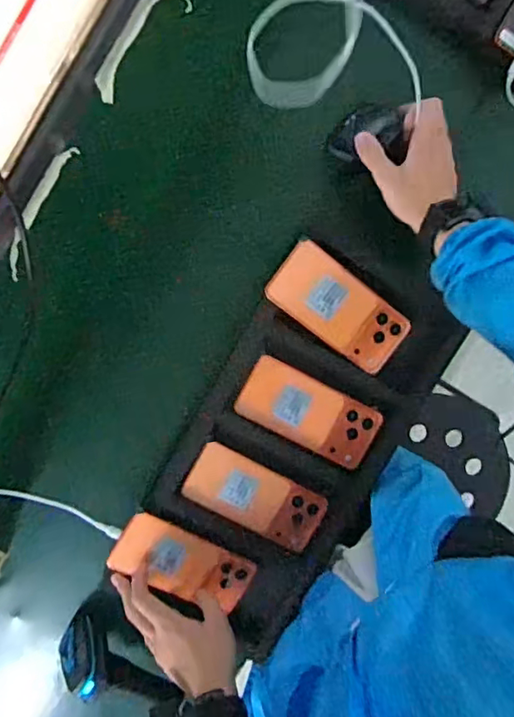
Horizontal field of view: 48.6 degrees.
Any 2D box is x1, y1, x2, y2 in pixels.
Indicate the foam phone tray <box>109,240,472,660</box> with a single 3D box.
[{"bbox_3d":[0.040,0.094,0.665,0.231,0.038,0.449,29,95,-6],"label":"foam phone tray"}]

